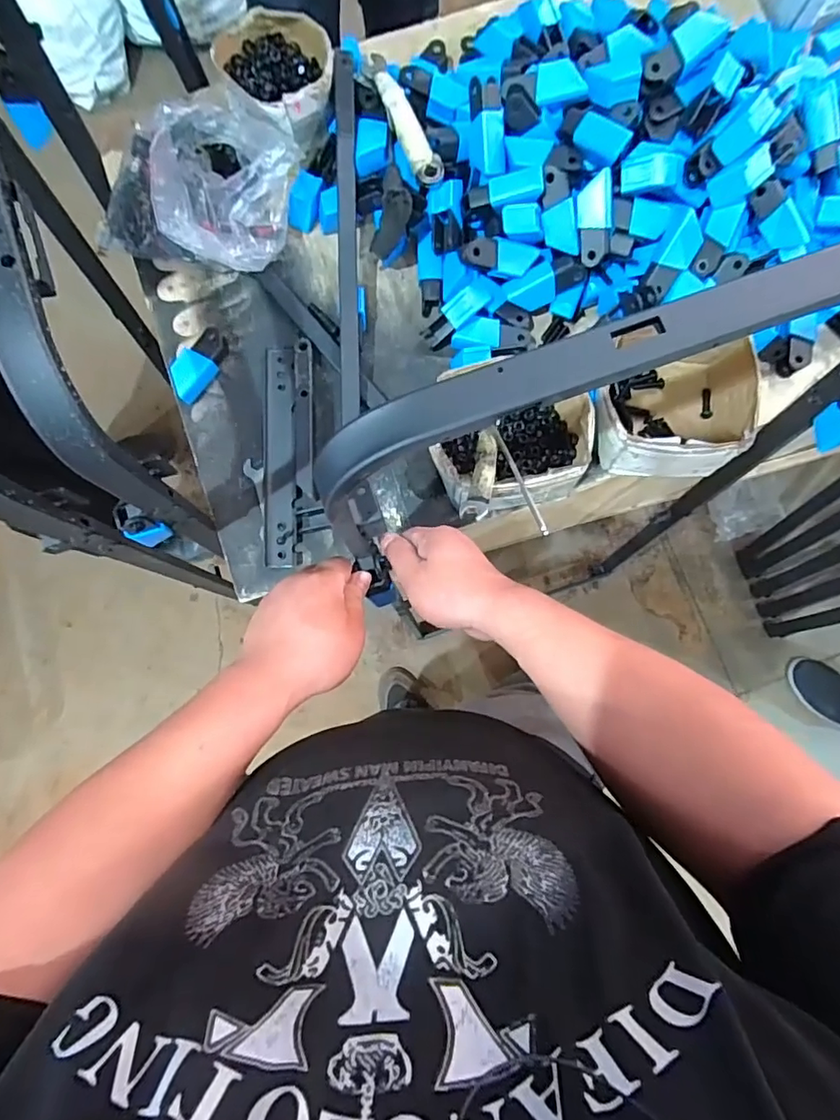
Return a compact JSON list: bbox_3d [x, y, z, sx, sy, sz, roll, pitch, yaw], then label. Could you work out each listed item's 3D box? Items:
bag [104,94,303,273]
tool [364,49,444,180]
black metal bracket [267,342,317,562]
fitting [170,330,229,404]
[{"bbox_3d":[-0.241,-0.428,0.607,0.190,0.078,0.186,20,84,3],"label":"bag"},{"bbox_3d":[-0.020,-0.481,0.590,0.029,0.018,0.175,-24,84,-2],"label":"tool"},{"bbox_3d":[-0.146,-0.120,0.609,0.055,0.020,0.251,-2,84,0],"label":"black metal bracket"},{"bbox_3d":[-0.248,-0.220,0.609,0.036,0.032,0.087,33,85,4],"label":"fitting"}]

